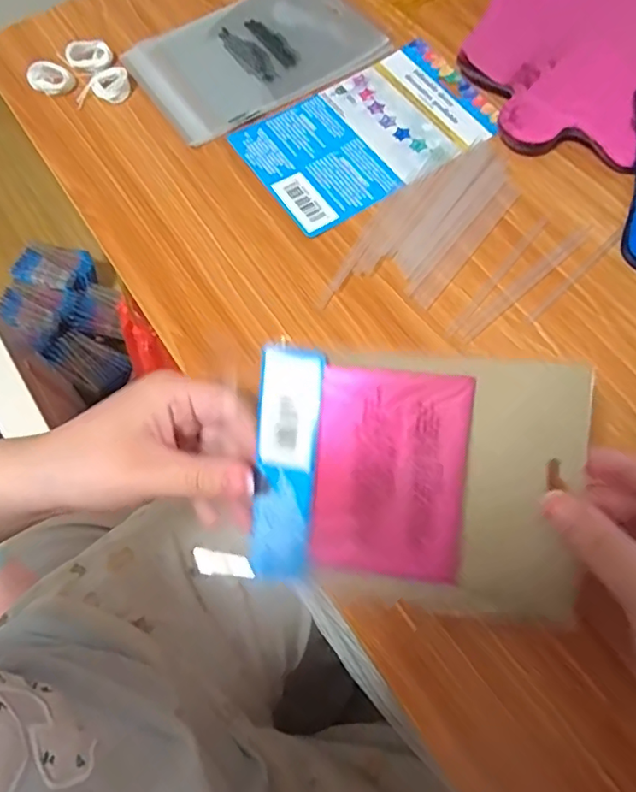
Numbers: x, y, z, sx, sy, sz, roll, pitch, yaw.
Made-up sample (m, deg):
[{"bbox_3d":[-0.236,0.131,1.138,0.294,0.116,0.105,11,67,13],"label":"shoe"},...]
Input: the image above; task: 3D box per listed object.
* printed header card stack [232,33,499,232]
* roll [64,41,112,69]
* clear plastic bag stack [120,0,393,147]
[{"bbox_3d":[0.038,-0.198,0.420,0.180,0.006,0.114,-33,69,-11],"label":"printed header card stack"},{"bbox_3d":[-0.185,-0.274,0.452,0.034,0.016,0.017,-14,66,-3],"label":"roll"},{"bbox_3d":[-0.051,-0.281,0.456,0.184,0.006,0.129,-32,68,-10],"label":"clear plastic bag stack"}]

